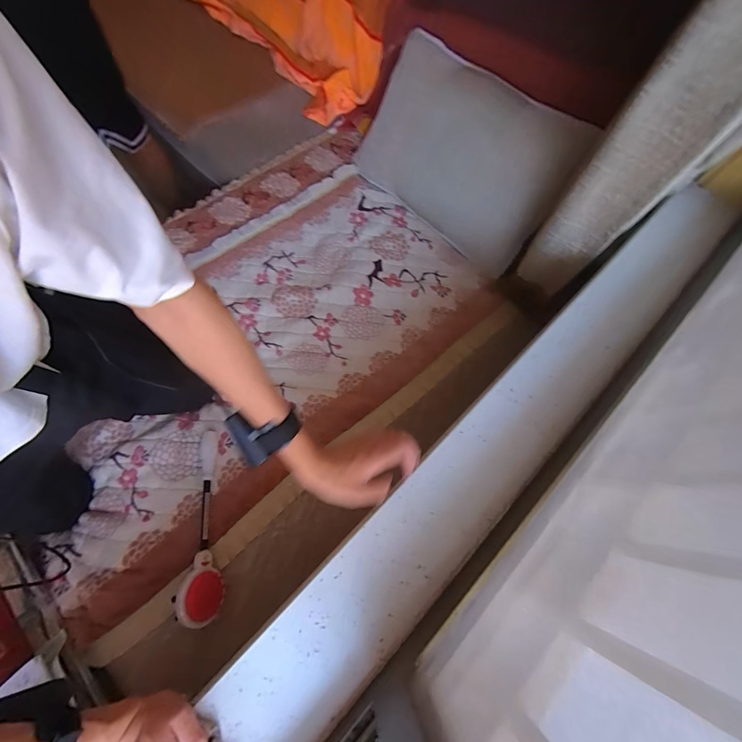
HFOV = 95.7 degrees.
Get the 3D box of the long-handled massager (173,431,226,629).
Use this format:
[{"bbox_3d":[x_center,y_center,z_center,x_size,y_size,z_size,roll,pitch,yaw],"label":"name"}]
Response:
[{"bbox_3d":[-0.331,0.305,0.696,0.079,0.026,0.358,4,59,-15],"label":"long-handled massager"}]

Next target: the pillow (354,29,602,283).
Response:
[{"bbox_3d":[0.243,-0.600,0.950,0.593,0.375,0.110,41,42,12],"label":"pillow"}]

